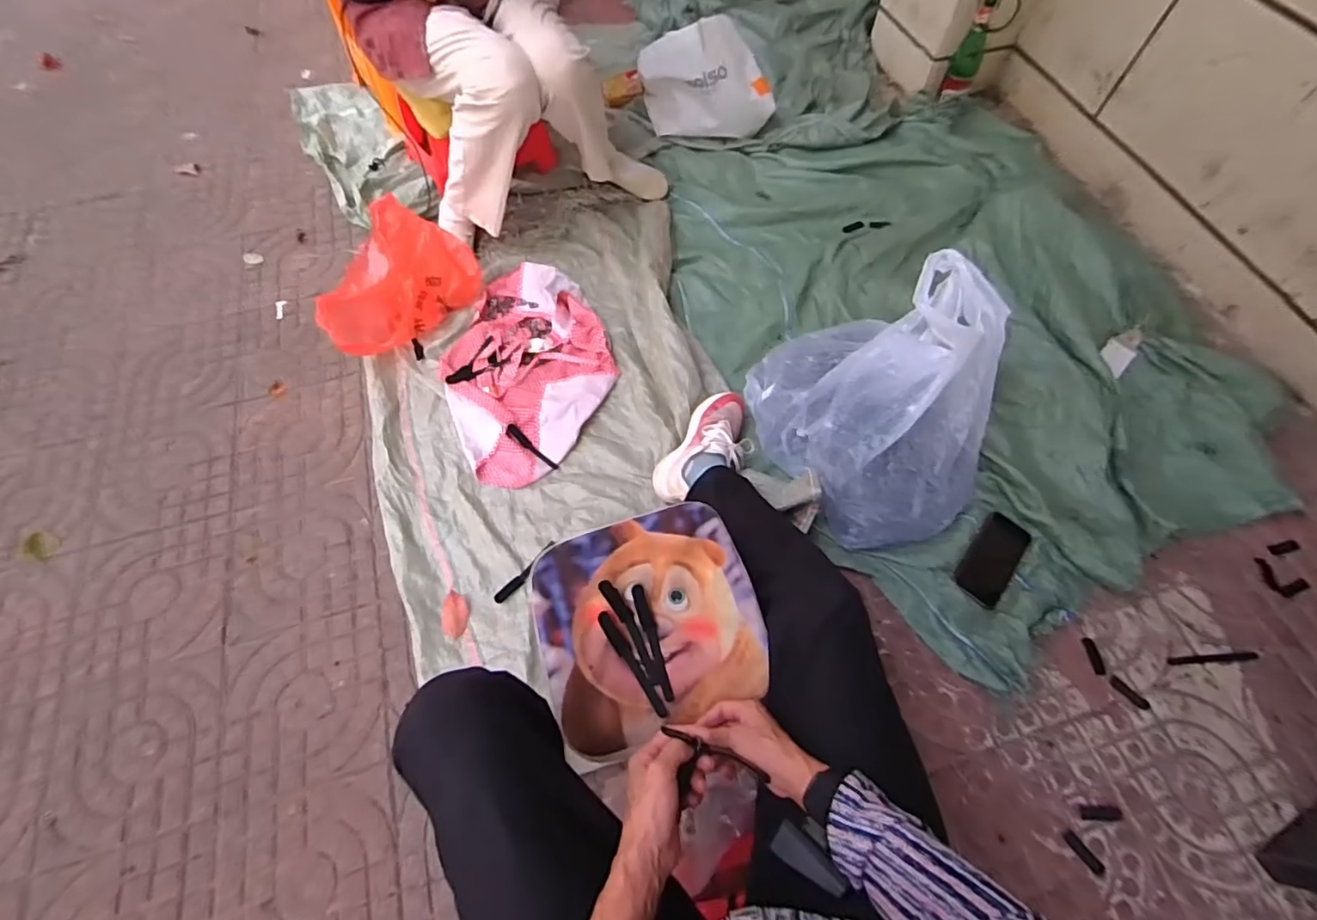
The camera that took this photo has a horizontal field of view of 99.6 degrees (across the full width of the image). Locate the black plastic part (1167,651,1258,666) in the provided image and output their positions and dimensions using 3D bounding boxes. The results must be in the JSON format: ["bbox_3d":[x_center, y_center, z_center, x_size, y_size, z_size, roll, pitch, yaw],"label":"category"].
[{"bbox_3d":[0.901,0.321,0.902,0.151,0.011,0.016,-3,63,-2],"label":"black plastic part"}]

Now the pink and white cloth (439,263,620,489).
[{"bbox_3d":[-0.268,-0.196,1.111,0.334,0.051,0.476,-23,65,-13],"label":"pink and white cloth"}]

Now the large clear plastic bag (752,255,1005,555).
[{"bbox_3d":[0.381,-0.095,0.924,0.375,0.205,0.402,-13,63,-8],"label":"large clear plastic bag"}]

